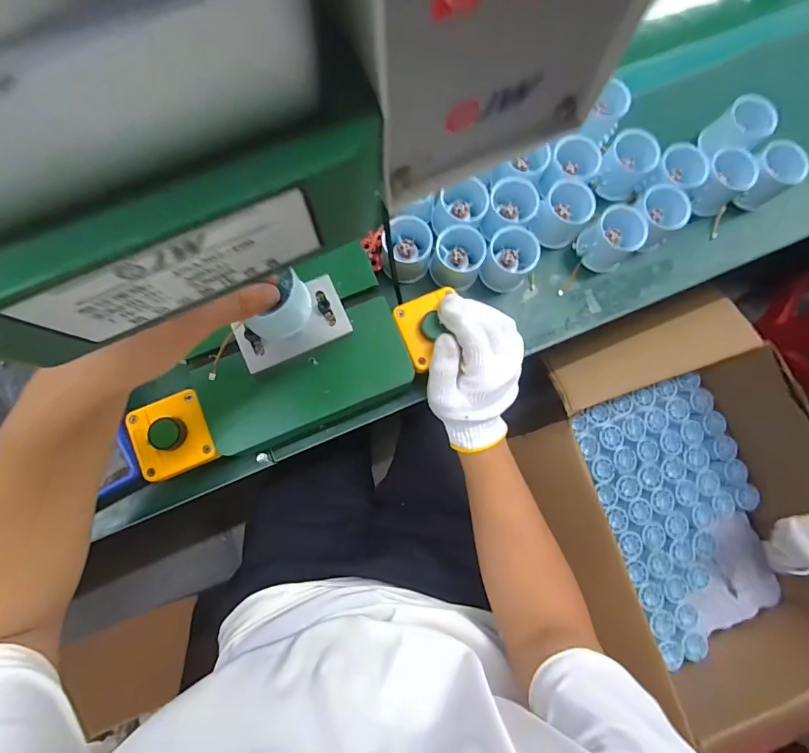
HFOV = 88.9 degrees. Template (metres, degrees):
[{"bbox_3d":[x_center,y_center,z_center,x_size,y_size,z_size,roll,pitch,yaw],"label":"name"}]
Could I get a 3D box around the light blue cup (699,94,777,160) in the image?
[{"bbox_3d":[0.392,-0.289,0.485,0.050,0.049,0.055,-38,84,-7],"label":"light blue cup"}]

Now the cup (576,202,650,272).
[{"bbox_3d":[0.228,-0.151,0.456,0.059,0.052,0.055,-38,84,-7],"label":"cup"}]

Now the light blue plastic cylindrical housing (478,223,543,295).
[{"bbox_3d":[0.113,-0.125,0.445,0.053,0.055,0.051,0,80,-2],"label":"light blue plastic cylindrical housing"}]

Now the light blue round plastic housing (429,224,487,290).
[{"bbox_3d":[0.058,-0.130,0.445,0.053,0.051,0.056,0,80,-2],"label":"light blue round plastic housing"}]

